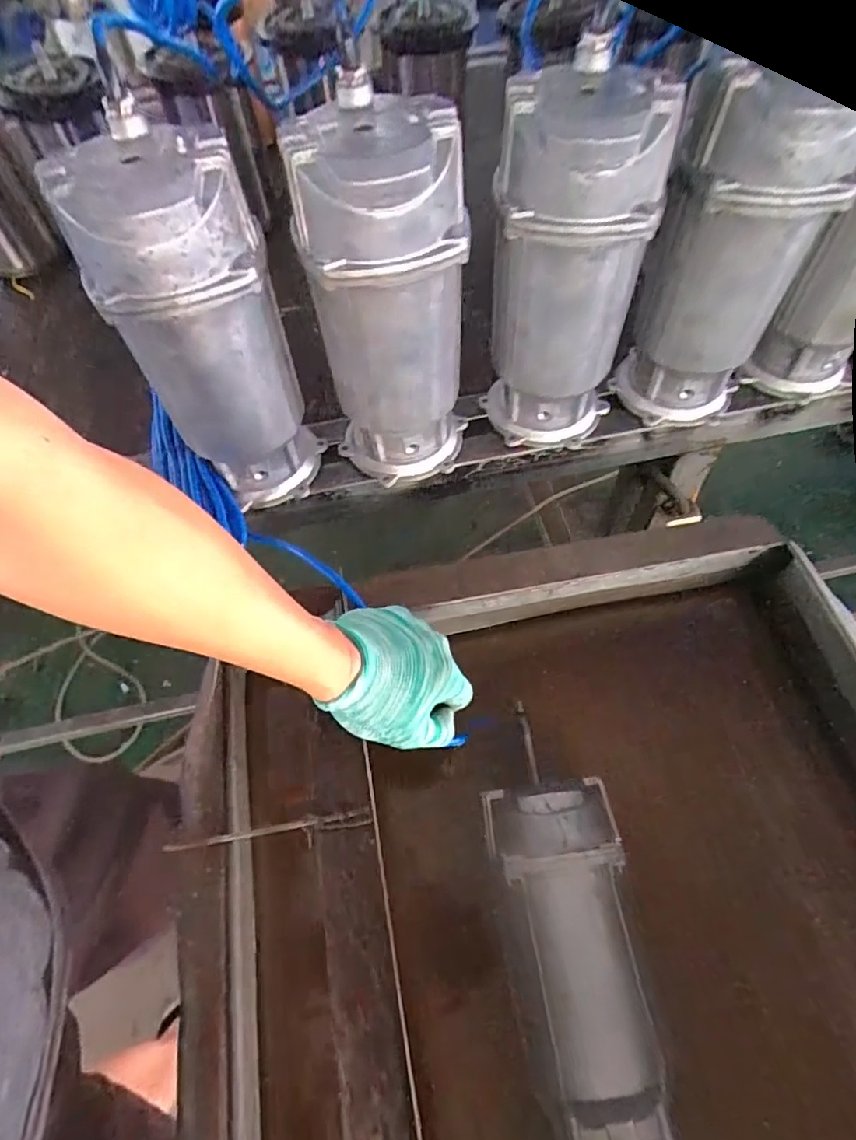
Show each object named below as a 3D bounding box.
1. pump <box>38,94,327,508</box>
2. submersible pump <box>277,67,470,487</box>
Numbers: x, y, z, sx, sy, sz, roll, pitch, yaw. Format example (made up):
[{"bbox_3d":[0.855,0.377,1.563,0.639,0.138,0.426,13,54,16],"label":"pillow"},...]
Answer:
[{"bbox_3d":[-0.180,-0.181,0.482,0.123,0.292,0.111,-26,62,-13],"label":"pump"},{"bbox_3d":[-0.034,-0.215,0.496,0.126,0.290,0.105,-5,59,0],"label":"submersible pump"}]

